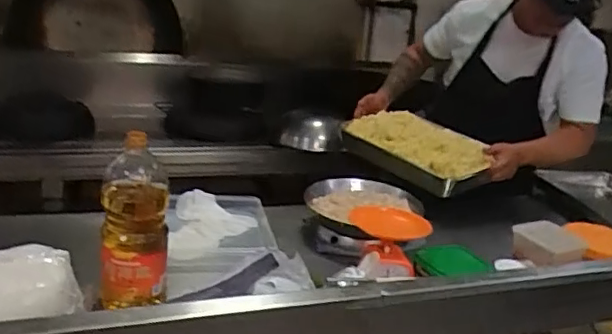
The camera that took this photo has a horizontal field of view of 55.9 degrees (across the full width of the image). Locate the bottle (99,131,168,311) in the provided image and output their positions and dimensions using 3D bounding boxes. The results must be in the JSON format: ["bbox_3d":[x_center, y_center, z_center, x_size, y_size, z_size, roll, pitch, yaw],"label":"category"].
[{"bbox_3d":[-0.316,0.109,1.074,0.115,0.333,0.110,0,-1,18],"label":"bottle"}]

